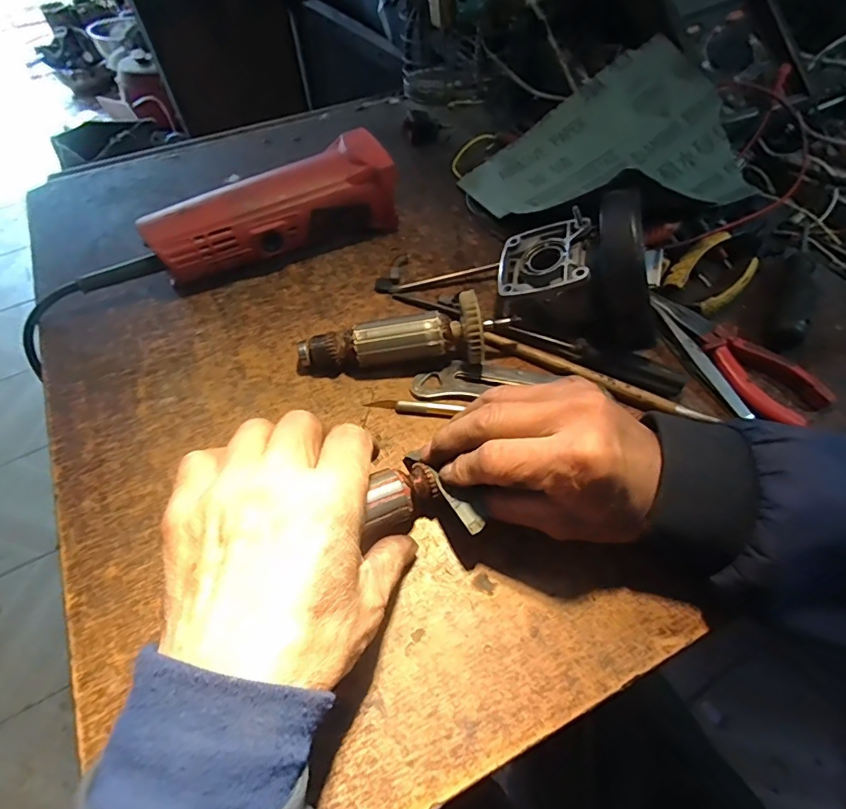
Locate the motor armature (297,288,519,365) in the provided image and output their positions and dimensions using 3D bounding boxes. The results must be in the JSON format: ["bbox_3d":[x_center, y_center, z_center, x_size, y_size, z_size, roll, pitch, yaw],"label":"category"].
[{"bbox_3d":[-0.018,-0.040,0.339,0.136,0.048,0.039,-10,57,-4],"label":"motor armature"}]

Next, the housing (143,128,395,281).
[{"bbox_3d":[-0.119,-0.152,0.407,0.193,0.066,0.056,-29,60,-16],"label":"housing"}]

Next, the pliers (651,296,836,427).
[{"bbox_3d":[0.233,-0.039,0.364,0.058,0.023,0.125,-25,60,-14],"label":"pliers"}]

